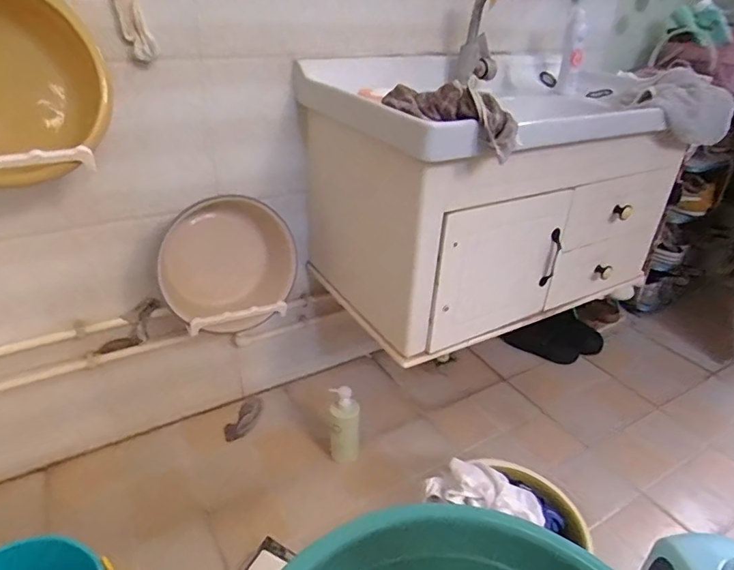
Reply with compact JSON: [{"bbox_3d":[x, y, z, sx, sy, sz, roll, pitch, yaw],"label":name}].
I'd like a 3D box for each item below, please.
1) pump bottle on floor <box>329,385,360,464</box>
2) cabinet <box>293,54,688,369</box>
[{"bbox_3d":[-0.054,0.341,1.185,0.075,0.192,0.061,2,31,-1],"label":"pump bottle on floor"},{"bbox_3d":[0.284,-0.222,1.137,0.756,0.479,0.468,-16,36,-28],"label":"cabinet"}]

